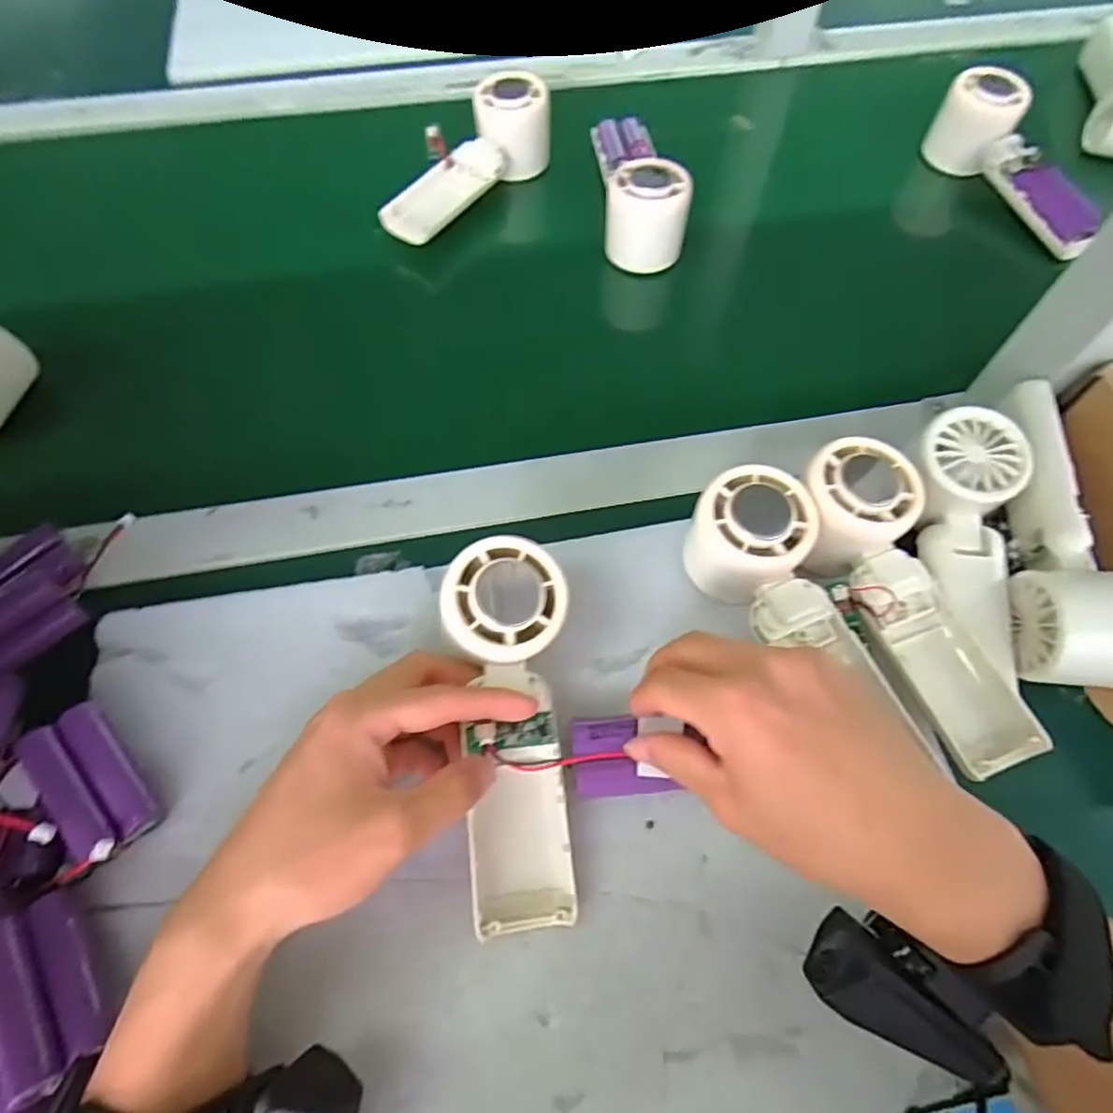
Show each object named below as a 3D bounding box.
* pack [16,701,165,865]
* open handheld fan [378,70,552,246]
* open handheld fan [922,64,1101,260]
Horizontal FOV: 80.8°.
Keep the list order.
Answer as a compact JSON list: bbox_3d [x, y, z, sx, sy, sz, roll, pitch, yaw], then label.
[{"bbox_3d":[-0.208,0.102,0.293,0.033,0.022,0.070,-36,69,-18],"label":"pack"},{"bbox_3d":[-0.073,-0.303,0.494,0.057,0.054,0.159,35,67,16],"label":"open handheld fan"},{"bbox_3d":[0.344,-0.304,0.498,0.048,0.053,0.148,-12,63,-7],"label":"open handheld fan"}]

